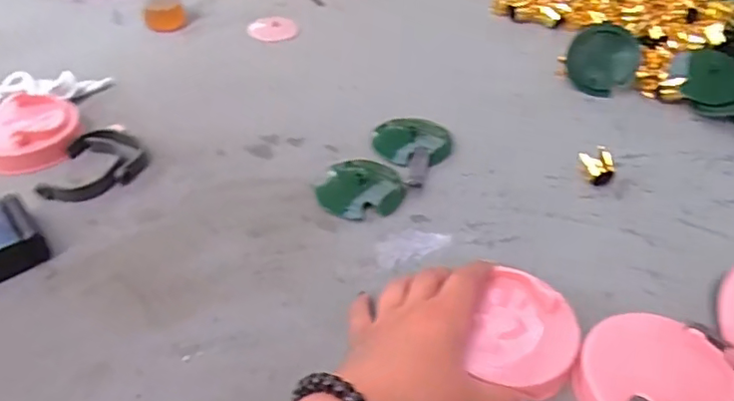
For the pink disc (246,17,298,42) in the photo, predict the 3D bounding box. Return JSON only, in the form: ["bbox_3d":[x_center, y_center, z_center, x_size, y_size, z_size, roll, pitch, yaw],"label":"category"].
[{"bbox_3d":[-0.116,-0.212,0.722,0.061,0.004,0.069,-4,43,-3],"label":"pink disc"}]

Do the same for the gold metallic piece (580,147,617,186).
[{"bbox_3d":[0.206,-0.031,0.515,0.030,0.023,0.026,-22,47,-21],"label":"gold metallic piece"}]

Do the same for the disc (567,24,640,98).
[{"bbox_3d":[0.252,-0.149,0.622,0.069,0.071,0.009,7,19,5],"label":"disc"}]

